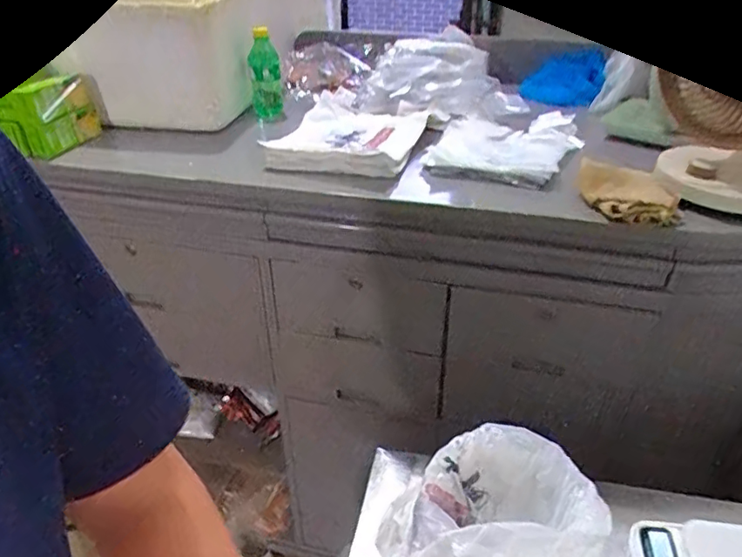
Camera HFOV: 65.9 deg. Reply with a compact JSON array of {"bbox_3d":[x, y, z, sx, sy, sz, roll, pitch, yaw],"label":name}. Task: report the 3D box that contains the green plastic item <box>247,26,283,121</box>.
[{"bbox_3d":[-0.205,-0.398,1.120,0.060,0.173,0.056,-5,6,-6],"label":"green plastic item"}]

